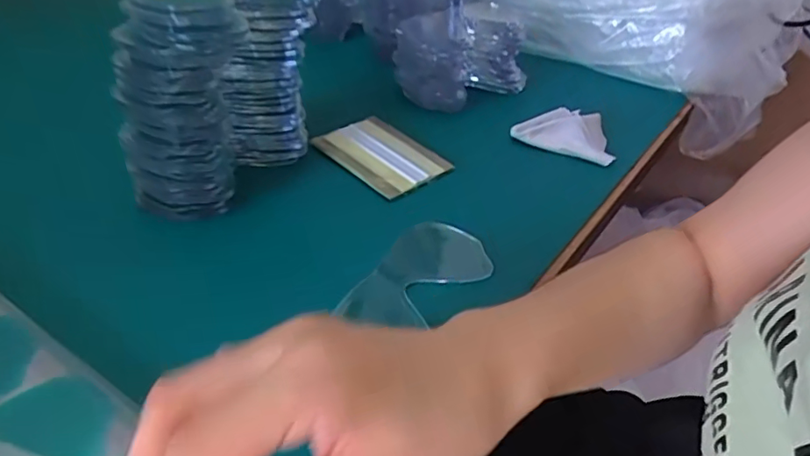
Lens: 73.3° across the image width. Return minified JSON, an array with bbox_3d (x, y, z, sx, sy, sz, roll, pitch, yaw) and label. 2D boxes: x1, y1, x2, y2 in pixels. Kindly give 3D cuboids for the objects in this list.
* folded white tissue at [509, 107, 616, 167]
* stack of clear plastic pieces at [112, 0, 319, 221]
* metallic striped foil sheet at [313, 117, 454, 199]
[{"bbox_3d":[0.151,-0.093,0.510,0.090,0.009,0.055,21,68,5],"label":"folded white tissue"},{"bbox_3d":[-0.127,-0.105,0.385,0.072,0.134,0.161,23,43,17],"label":"stack of clear plastic pieces"},{"bbox_3d":[-0.018,-0.064,0.465,0.078,0.009,0.094,-30,53,-36],"label":"metallic striped foil sheet"}]

